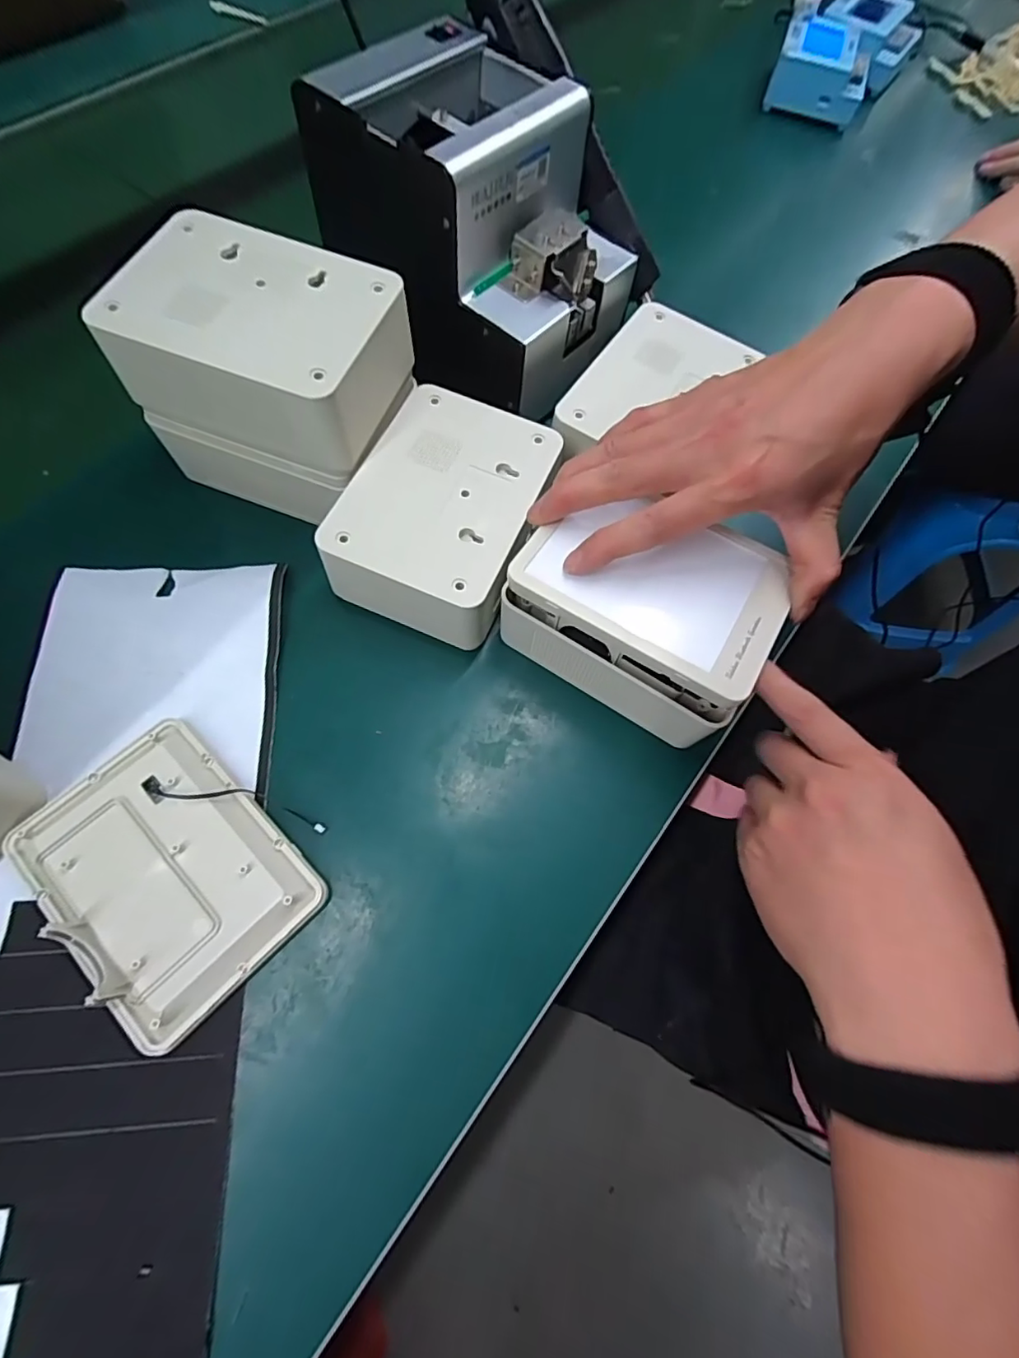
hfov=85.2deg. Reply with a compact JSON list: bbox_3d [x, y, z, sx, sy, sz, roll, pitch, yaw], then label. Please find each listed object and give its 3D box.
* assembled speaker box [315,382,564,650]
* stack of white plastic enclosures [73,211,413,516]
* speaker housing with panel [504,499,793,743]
[{"bbox_3d":[-0.038,-0.100,0.344,0.107,0.052,0.141,24,68,7],"label":"assembled speaker box"},{"bbox_3d":[-0.136,-0.180,0.340,0.146,0.108,0.102,19,67,5],"label":"stack of white plastic enclosures"},{"bbox_3d":[0.076,-0.040,0.323,0.133,0.071,0.099,31,69,10],"label":"speaker housing with panel"}]

